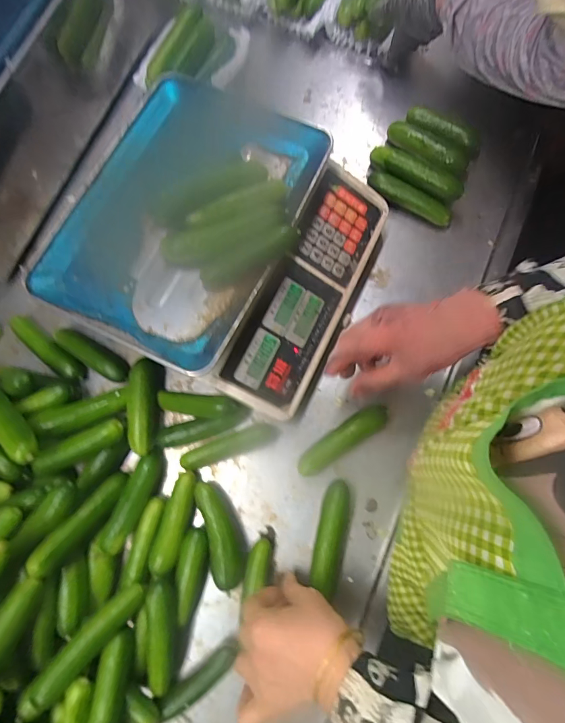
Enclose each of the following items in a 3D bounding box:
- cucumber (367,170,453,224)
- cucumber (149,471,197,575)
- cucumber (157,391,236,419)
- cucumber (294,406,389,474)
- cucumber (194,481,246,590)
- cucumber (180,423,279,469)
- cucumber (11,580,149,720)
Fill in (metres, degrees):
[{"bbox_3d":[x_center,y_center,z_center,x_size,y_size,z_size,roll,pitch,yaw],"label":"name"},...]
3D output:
[{"bbox_3d":[0.175,-0.226,0.536,0.124,0.035,0.021,31,81,7],"label":"cucumber"},{"bbox_3d":[-0.125,0.185,0.447,0.031,0.024,0.107,14,78,6],"label":"cucumber"},{"bbox_3d":[-0.105,0.052,0.467,0.102,0.020,0.027,4,77,25],"label":"cucumber"},{"bbox_3d":[0.071,0.096,0.472,0.122,0.032,0.029,-33,78,-5],"label":"cucumber"},{"bbox_3d":[-0.073,0.200,0.451,0.034,0.030,0.116,-18,77,-2],"label":"cucumber"},{"bbox_3d":[-0.066,0.104,0.479,0.120,0.020,0.029,-16,77,-1],"label":"cucumber"},{"bbox_3d":[-0.205,0.295,0.399,0.028,0.032,0.142,44,68,9],"label":"cucumber"}]

